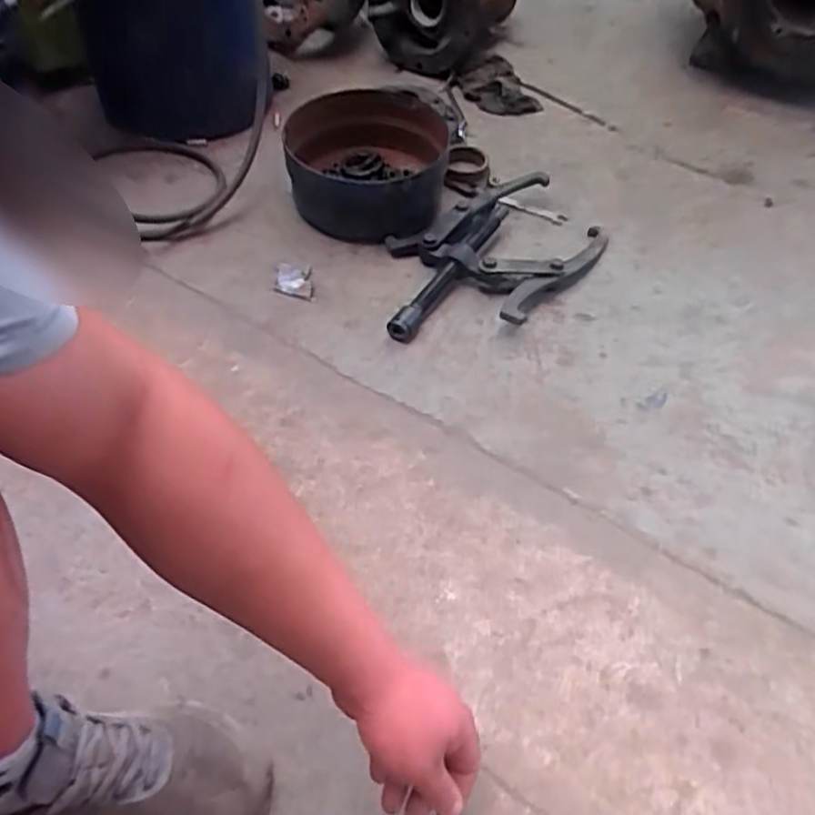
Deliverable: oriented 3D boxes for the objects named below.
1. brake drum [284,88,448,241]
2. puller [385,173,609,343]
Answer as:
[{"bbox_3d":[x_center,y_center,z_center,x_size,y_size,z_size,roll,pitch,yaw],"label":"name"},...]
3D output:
[{"bbox_3d":[-0.061,-0.400,1.177,0.261,0.106,0.313,3,51,-1],"label":"brake drum"},{"bbox_3d":[0.113,-0.223,1.077,0.383,0.052,0.250,-30,59,-24],"label":"puller"}]

